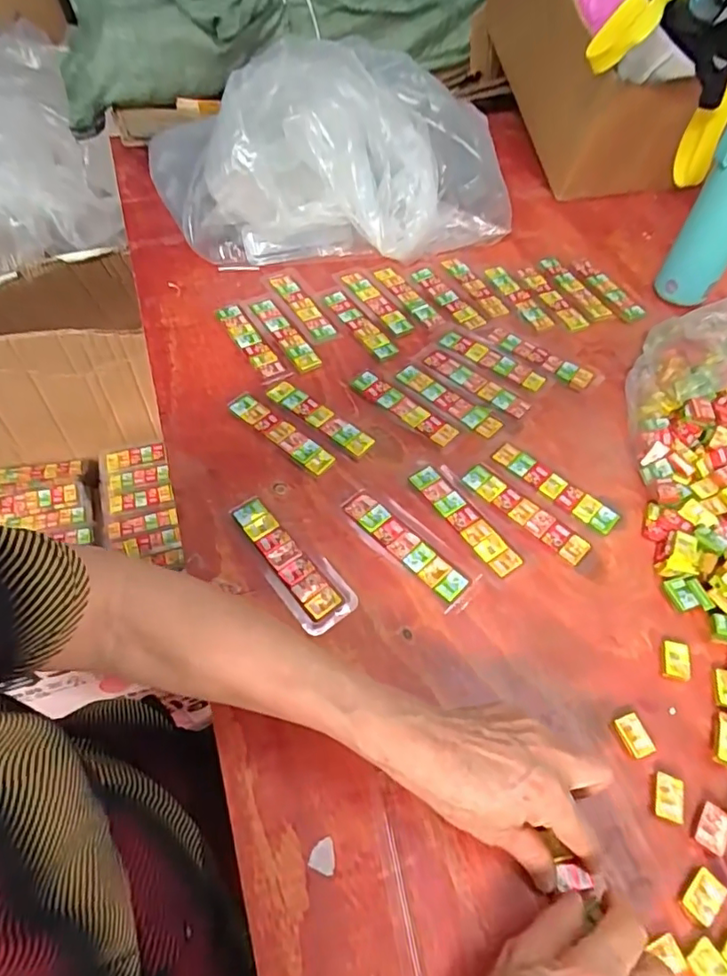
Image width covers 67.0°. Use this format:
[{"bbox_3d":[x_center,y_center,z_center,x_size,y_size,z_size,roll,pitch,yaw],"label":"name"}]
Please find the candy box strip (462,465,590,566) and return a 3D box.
[{"bbox_3d":[0.139,0.020,0.470,0.115,0.004,0.025,39,61,22],"label":"candy box strip"}]

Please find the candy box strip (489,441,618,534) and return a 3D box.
[{"bbox_3d":[0.169,-0.002,0.489,0.027,0.006,0.117,-38,65,-26],"label":"candy box strip"}]

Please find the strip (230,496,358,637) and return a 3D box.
[{"bbox_3d":[-0.057,0.057,0.436,0.048,0.013,0.132,-31,62,-22],"label":"strip"}]

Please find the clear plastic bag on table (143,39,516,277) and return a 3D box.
[{"bbox_3d":[-0.036,-0.414,0.668,0.425,0.172,0.271,-7,55,-8],"label":"clear plastic bag on table"}]

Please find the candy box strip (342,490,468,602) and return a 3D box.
[{"bbox_3d":[0.032,0.046,0.449,0.024,0.006,0.117,-38,64,-26],"label":"candy box strip"}]

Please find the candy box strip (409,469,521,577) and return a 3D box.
[{"bbox_3d":[0.085,0.025,0.464,0.026,0.004,0.116,-30,61,-22],"label":"candy box strip"}]

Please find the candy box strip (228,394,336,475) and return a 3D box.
[{"bbox_3d":[-0.078,-0.051,0.512,0.118,0.009,0.024,36,60,20],"label":"candy box strip"}]

